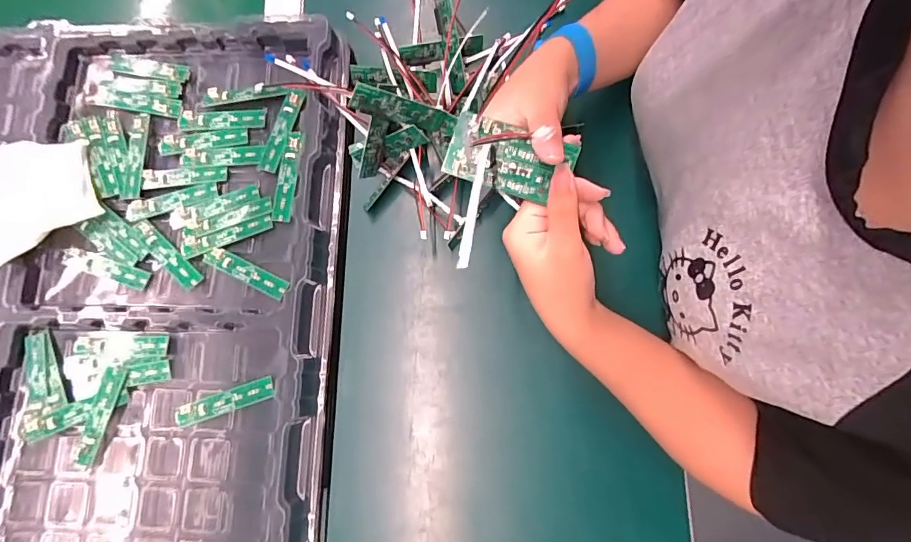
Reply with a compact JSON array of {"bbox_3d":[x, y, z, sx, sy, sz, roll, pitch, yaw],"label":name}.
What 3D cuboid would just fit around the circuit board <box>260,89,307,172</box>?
[{"bbox_3d":[-0.161,-0.130,0.414,0.019,0.005,0.080,19,86,10],"label":"circuit board"}]

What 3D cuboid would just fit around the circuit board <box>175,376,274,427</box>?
[{"bbox_3d":[-0.192,0.108,0.372,0.084,0.004,0.018,-18,77,-2],"label":"circuit board"}]

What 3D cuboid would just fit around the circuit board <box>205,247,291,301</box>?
[{"bbox_3d":[-0.184,0.001,0.394,0.081,0.005,0.017,24,83,9],"label":"circuit board"}]

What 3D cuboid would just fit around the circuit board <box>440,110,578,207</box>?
[{"bbox_3d":[0.036,-0.075,0.300,0.082,0.011,0.040,18,79,4],"label":"circuit board"}]

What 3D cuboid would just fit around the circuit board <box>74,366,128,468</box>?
[{"bbox_3d":[-0.299,0.121,0.375,0.018,0.007,0.086,19,83,-7],"label":"circuit board"}]

